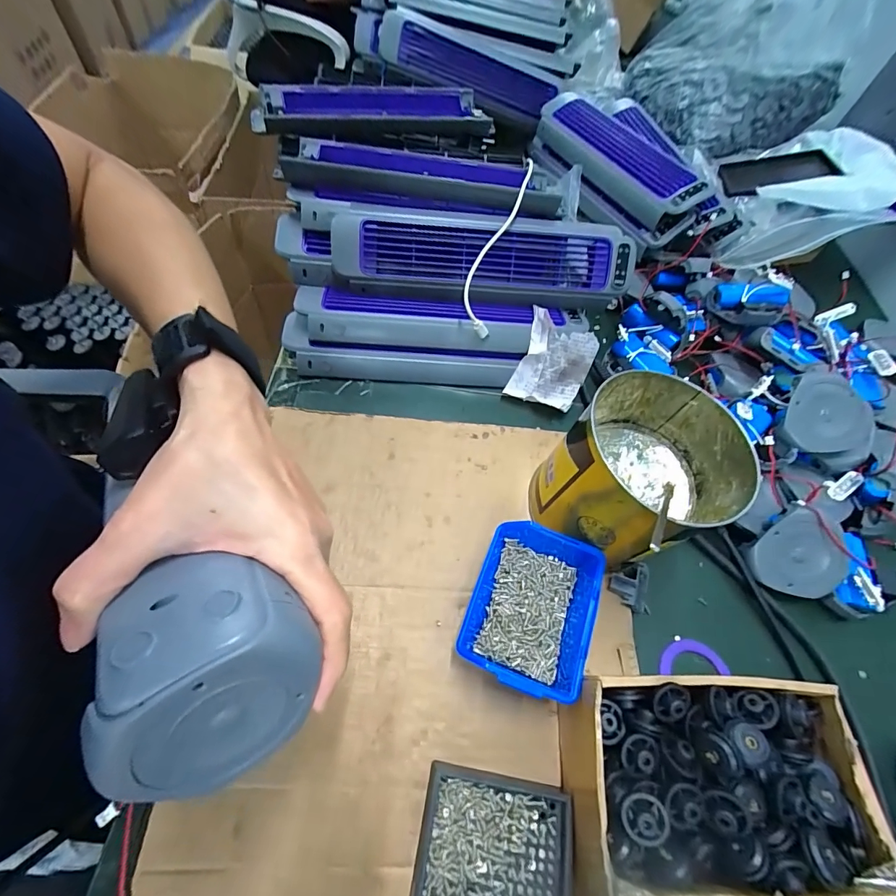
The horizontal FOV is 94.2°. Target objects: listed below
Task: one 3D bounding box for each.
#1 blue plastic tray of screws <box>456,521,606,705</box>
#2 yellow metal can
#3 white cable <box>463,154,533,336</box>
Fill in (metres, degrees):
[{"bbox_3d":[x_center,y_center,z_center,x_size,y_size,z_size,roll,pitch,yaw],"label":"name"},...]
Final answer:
[{"bbox_3d":[0.063,0.120,0.314,0.088,0.041,0.112,22,61,5],"label":"blue plastic tray of screws"},{"bbox_3d":[0.143,0.026,0.335,0.134,0.105,0.124,-11,63,-13],"label":"yellow metal can"},{"bbox_3d":[0.050,-0.203,0.403,0.037,0.044,0.187,20,98,7],"label":"white cable"}]

